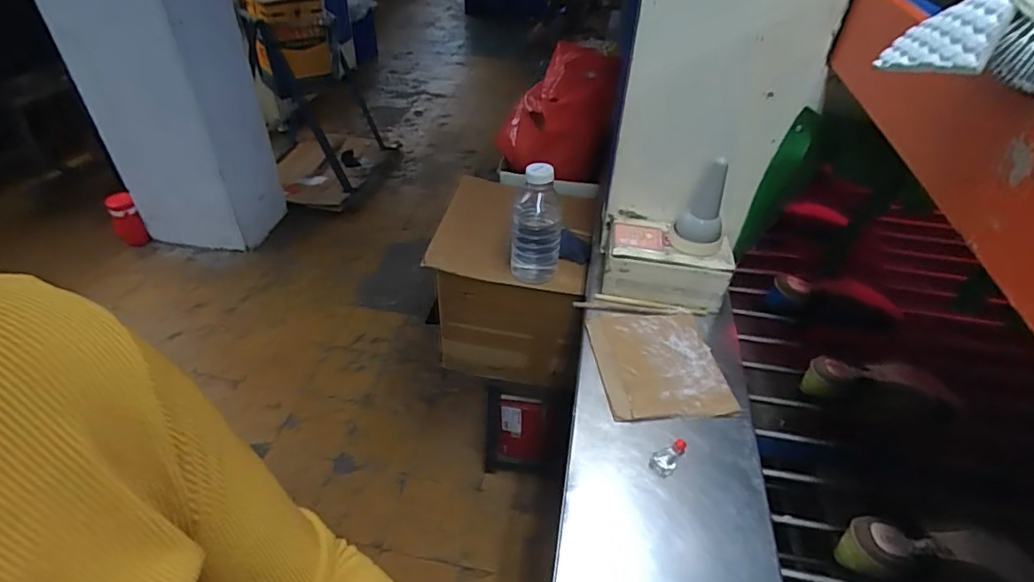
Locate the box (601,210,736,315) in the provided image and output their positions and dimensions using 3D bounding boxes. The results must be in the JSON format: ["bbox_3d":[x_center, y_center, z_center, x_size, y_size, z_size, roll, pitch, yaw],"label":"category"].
[{"bbox_3d":[0.244,-0.056,0.907,0.197,0.090,0.141,7,40,4],"label":"box"}]

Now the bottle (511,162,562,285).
[{"bbox_3d":[0.036,-0.129,1.022,0.091,0.236,0.086,2,40,-1],"label":"bottle"}]

